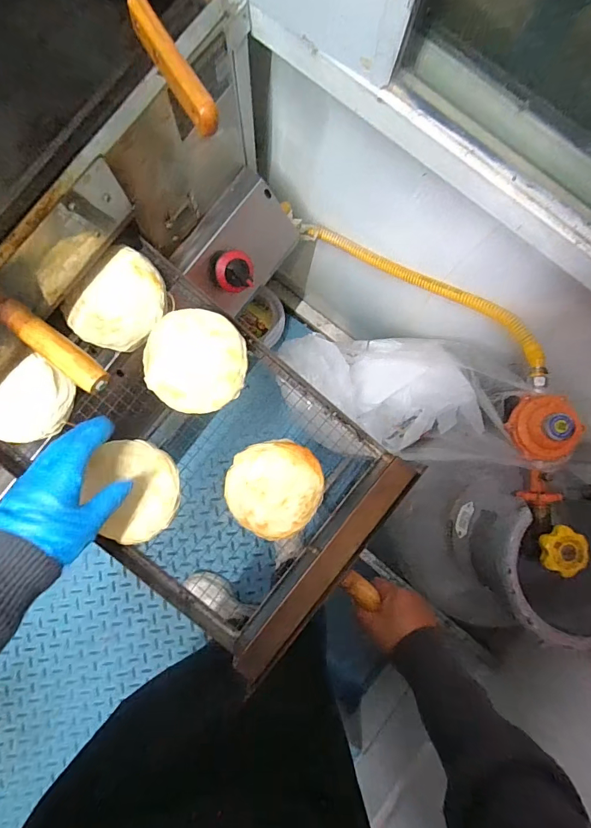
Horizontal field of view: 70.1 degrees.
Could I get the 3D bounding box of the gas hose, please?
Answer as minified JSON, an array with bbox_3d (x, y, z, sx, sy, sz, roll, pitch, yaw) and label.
[{"bbox_3d":[0.192,-0.192,0.648,0.442,0.039,0.072,38,86,21],"label":"gas hose"}]

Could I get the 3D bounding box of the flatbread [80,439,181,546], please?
[{"bbox_3d":[-0.176,0.086,0.457,0.091,0.022,0.106,16,86,0],"label":"flatbread"}]

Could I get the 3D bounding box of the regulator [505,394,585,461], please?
[{"bbox_3d":[0.321,0.017,0.543,0.076,0.056,0.083,0,87,-1],"label":"regulator"}]

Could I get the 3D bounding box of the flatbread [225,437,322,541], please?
[{"bbox_3d":[-0.023,0.085,0.469,0.105,0.019,0.105,-4,87,-1],"label":"flatbread"}]

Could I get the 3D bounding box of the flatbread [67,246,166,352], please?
[{"bbox_3d":[-0.194,-0.124,0.475,0.082,0.025,0.112,36,81,-1],"label":"flatbread"}]

